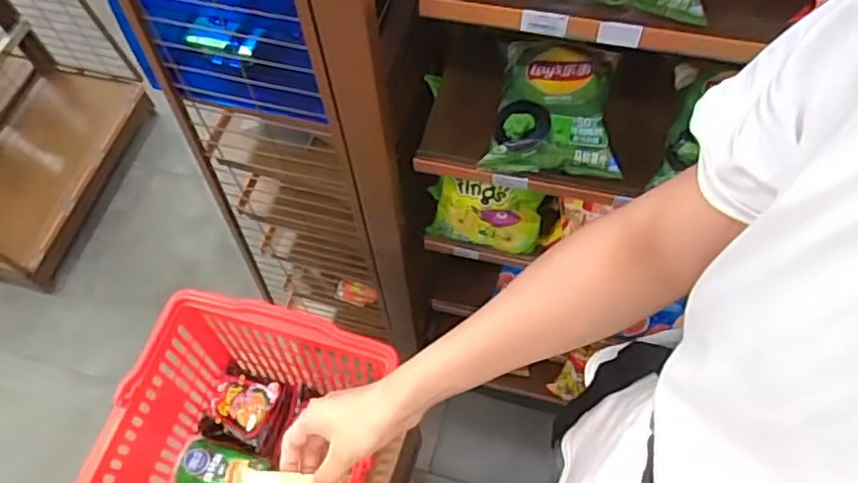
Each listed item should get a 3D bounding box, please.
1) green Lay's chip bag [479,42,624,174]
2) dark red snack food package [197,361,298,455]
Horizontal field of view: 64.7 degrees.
[{"bbox_3d":[0.155,-0.176,0.846,0.160,0.052,0.190,5,62,5],"label":"green Lay's chip bag"},{"bbox_3d":[-0.245,0.225,0.916,0.110,0.030,0.099,14,63,10],"label":"dark red snack food package"}]

